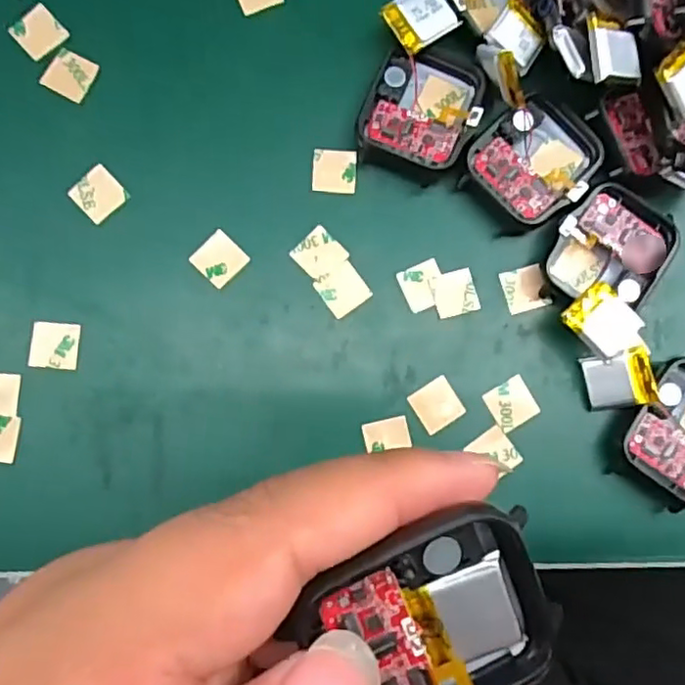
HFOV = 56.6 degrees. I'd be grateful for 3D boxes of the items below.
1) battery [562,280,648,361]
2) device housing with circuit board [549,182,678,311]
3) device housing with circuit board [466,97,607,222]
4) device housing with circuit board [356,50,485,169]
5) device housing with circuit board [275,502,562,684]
[{"bbox_3d":[0.087,-0.007,0.211,0.021,0.004,0.023,-36,83,-10],"label":"battery"},{"bbox_3d":[0.093,-0.033,0.222,0.037,0.011,0.038,33,82,1],"label":"device housing with circuit board"},{"bbox_3d":[0.067,-0.064,0.221,0.038,0.013,0.041,40,82,2],"label":"device housing with circuit board"},{"bbox_3d":[0.027,-0.082,0.222,0.039,0.012,0.040,0,83,-4],"label":"device housing with circuit board"},{"bbox_3d":[0.017,0.051,0.114,0.045,0.007,0.039,-24,102,-13],"label":"device housing with circuit board"}]

